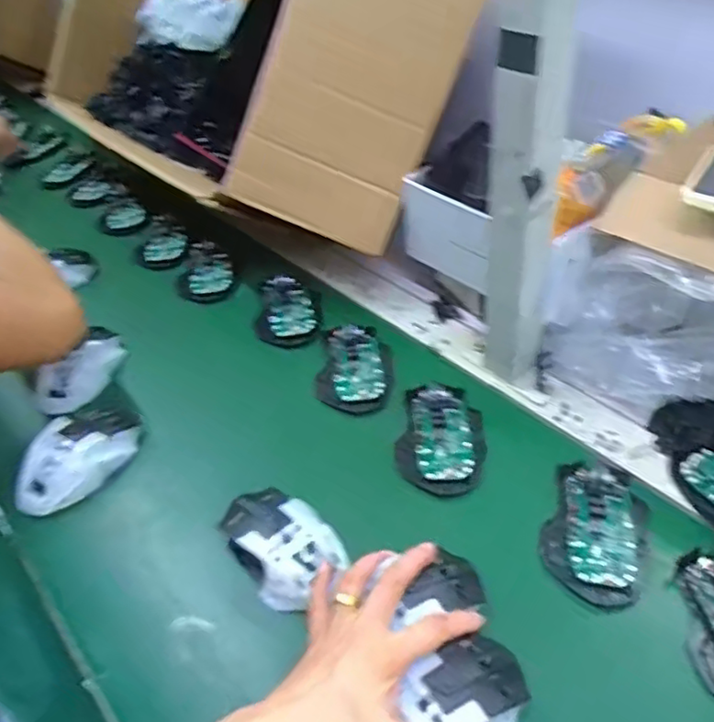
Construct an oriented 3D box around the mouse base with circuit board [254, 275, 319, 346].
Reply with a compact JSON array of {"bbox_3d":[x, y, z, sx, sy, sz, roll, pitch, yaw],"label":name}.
[{"bbox_3d":[-0.077,-0.059,0.710,0.063,0.025,0.101,-8,42,-3],"label":"mouse base with circuit board"}]

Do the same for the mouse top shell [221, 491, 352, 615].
[{"bbox_3d":[-0.059,0.131,0.491,0.066,0.036,0.101,-34,49,-27],"label":"mouse top shell"}]

